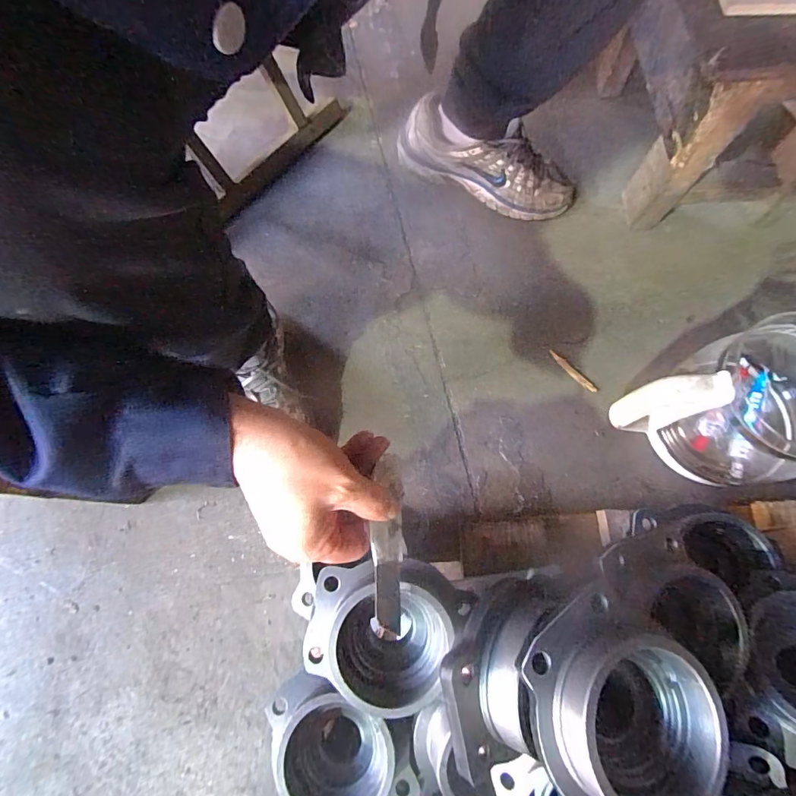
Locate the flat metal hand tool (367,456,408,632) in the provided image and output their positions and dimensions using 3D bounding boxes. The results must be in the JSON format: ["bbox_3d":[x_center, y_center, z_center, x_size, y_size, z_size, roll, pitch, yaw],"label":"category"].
[{"bbox_3d":[-0.006,0.095,0.293,0.025,0.005,0.111,3,77,-31],"label":"flat metal hand tool"}]

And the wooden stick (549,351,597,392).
[{"bbox_3d":[0.230,-0.036,0.589,0.010,0.007,0.077,-38,75,-9],"label":"wooden stick"}]

